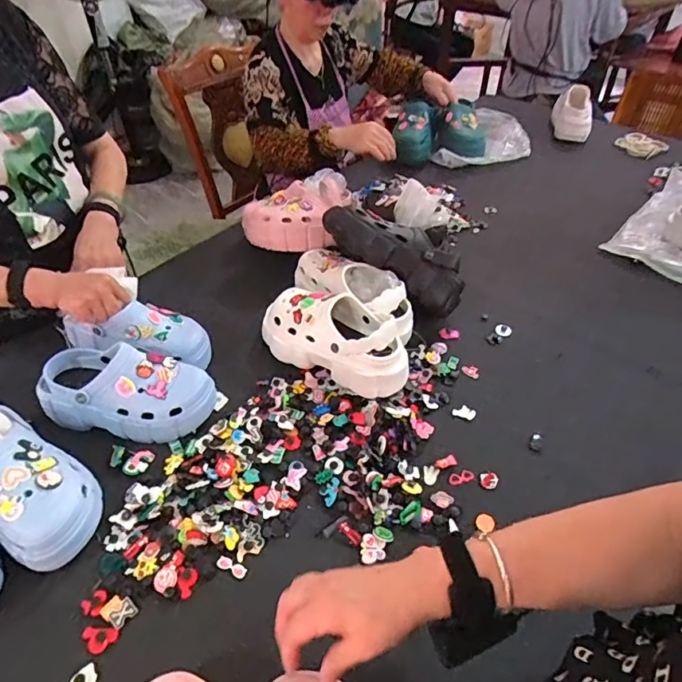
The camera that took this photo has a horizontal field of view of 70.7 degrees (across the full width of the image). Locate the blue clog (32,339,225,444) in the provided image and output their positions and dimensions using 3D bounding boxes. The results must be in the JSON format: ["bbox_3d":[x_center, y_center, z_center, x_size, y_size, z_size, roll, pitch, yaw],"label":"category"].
[{"bbox_3d":[-0.315,0.069,0.706,0.232,0.100,0.104,8,46,9],"label":"blue clog"}]

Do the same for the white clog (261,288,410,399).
[{"bbox_3d":[-0.011,-0.008,0.782,0.265,0.105,0.115,24,50,22],"label":"white clog"}]

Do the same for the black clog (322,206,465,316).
[{"bbox_3d":[0.098,-0.157,0.867,0.278,0.102,0.105,32,50,2],"label":"black clog"}]

